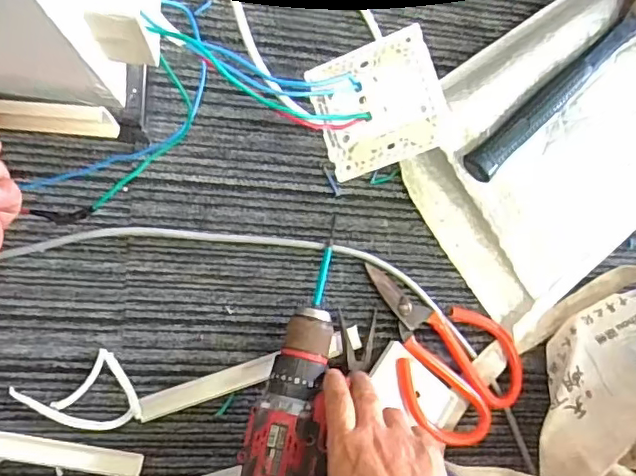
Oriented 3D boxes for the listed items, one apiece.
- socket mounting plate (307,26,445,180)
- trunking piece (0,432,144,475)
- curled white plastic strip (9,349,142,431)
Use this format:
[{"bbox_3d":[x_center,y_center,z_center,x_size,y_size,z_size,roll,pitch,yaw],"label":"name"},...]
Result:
[{"bbox_3d":[0.039,-0.092,0.381,0.084,0.029,0.082,-19,83,13],"label":"socket mounting plate"},{"bbox_3d":[-0.223,0.180,0.474,0.147,0.008,0.020,13,89,-9],"label":"trunking piece"},{"bbox_3d":[-0.201,0.140,0.479,0.084,0.008,0.067,-28,95,-7],"label":"curled white plastic strip"}]

